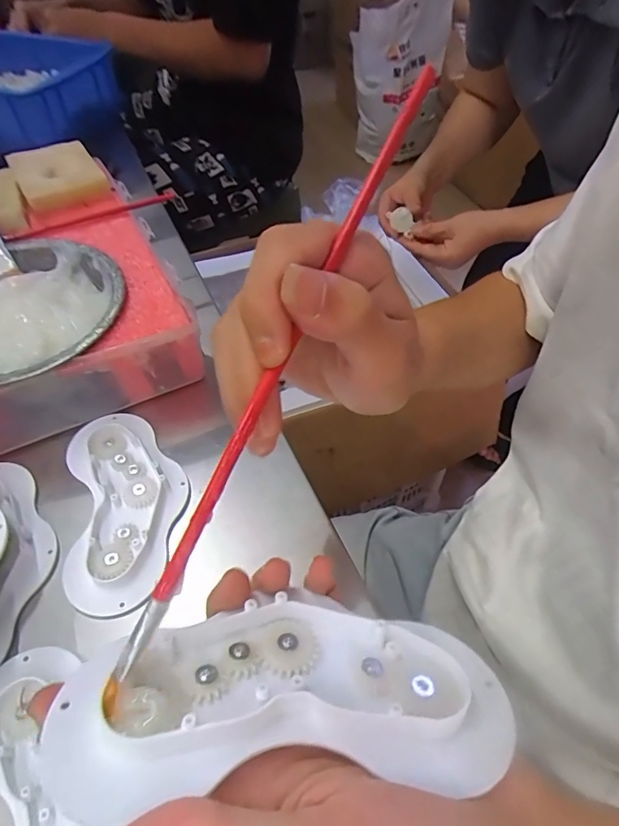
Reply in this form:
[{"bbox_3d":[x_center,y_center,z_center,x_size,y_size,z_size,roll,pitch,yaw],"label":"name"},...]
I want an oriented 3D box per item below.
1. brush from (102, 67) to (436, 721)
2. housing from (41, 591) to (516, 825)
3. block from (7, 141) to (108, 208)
[{"bbox_3d":[-0.011,-0.016,0.164,0.007,0.005,0.243,24,84,17],"label":"brush"},{"bbox_3d":[-0.007,0.100,0.168,0.151,0.025,0.064,1,31,-9],"label":"housing"},{"bbox_3d":[-0.245,-0.232,0.459,0.074,0.023,0.077,-30,59,-20],"label":"block"}]

